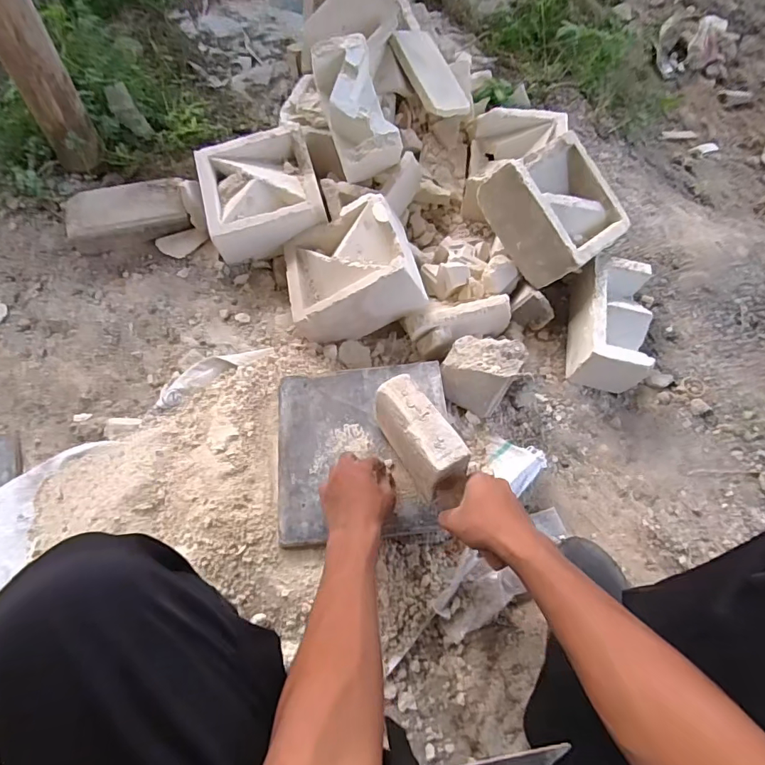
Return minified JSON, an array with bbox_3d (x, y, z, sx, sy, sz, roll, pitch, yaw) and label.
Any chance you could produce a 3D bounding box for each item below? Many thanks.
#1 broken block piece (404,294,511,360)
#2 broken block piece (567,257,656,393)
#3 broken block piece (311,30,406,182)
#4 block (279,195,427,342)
[{"bbox_3d":[0.128,-0.090,0.790,0.171,0.074,0.061,-15,64,-10],"label":"broken block piece"},{"bbox_3d":[0.382,-0.100,0.804,0.107,0.105,0.198,12,63,4],"label":"broken block piece"},{"bbox_3d":[-0.042,-0.481,0.846,0.102,0.105,0.219,-20,94,-12],"label":"broken block piece"},{"bbox_3d":[-0.053,-0.187,0.809,0.207,0.102,0.207,-22,54,13],"label":"block"}]

